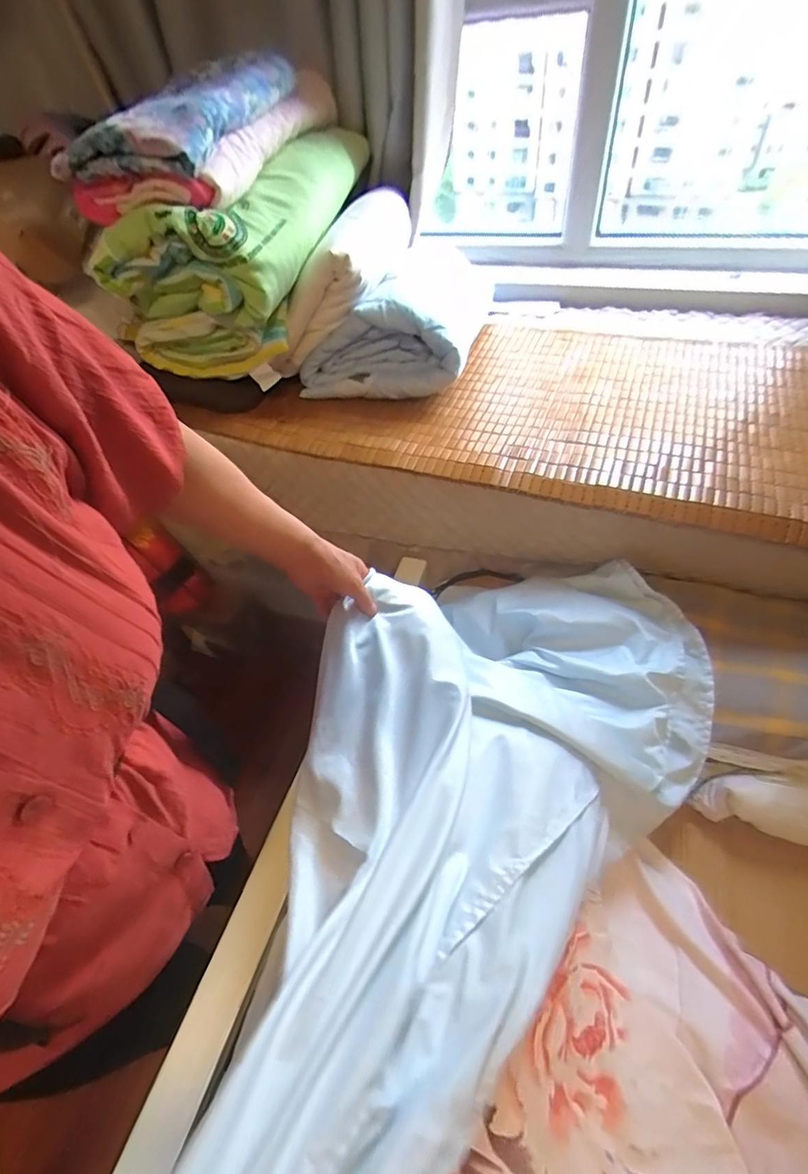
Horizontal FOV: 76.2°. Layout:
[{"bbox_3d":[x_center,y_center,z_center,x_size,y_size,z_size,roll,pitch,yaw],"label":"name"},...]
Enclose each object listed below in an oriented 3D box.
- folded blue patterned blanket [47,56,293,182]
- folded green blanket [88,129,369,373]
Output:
[{"bbox_3d":[-0.349,-0.769,0.838,0.206,0.085,0.387,10,51,15],"label":"folded blue patterned blanket"},{"bbox_3d":[-0.276,-0.654,1.007,0.319,0.258,0.530,4,50,10],"label":"folded green blanket"}]

